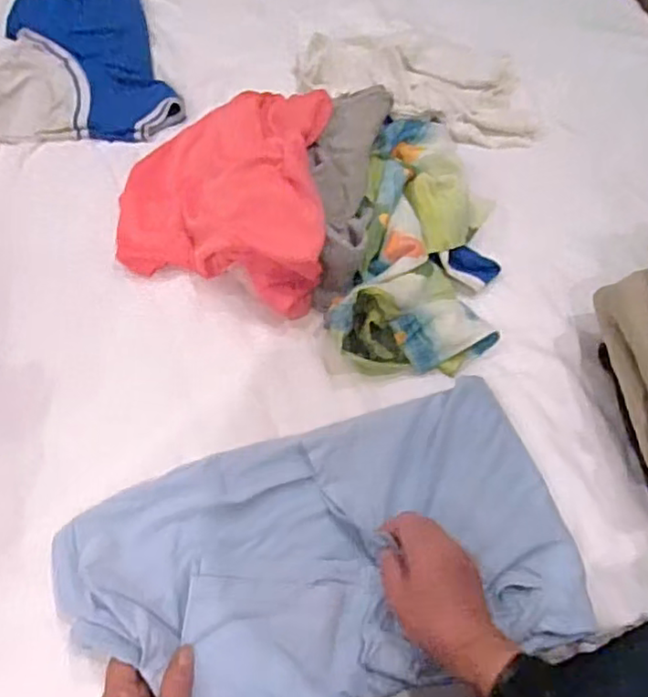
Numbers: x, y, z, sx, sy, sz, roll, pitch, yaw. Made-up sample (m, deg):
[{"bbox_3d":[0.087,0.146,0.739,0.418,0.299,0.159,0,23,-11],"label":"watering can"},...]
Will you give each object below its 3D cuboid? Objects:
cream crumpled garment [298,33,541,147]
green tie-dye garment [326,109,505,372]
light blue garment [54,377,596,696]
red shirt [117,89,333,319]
[{"bbox_3d":[0.127,-0.366,0.853,0.339,0.048,0.170,21,64,12],"label":"cream crumpled garment"},{"bbox_3d":[0.113,-0.134,0.699,0.165,0.090,0.337,8,61,6],"label":"green tie-dye garment"},{"bbox_3d":[-0.002,0.178,0.539,0.407,0.031,0.232,-15,60,-8],"label":"light blue garment"},{"bbox_3d":[-0.122,-0.192,0.724,0.253,0.119,0.311,2,61,2],"label":"red shirt"}]

